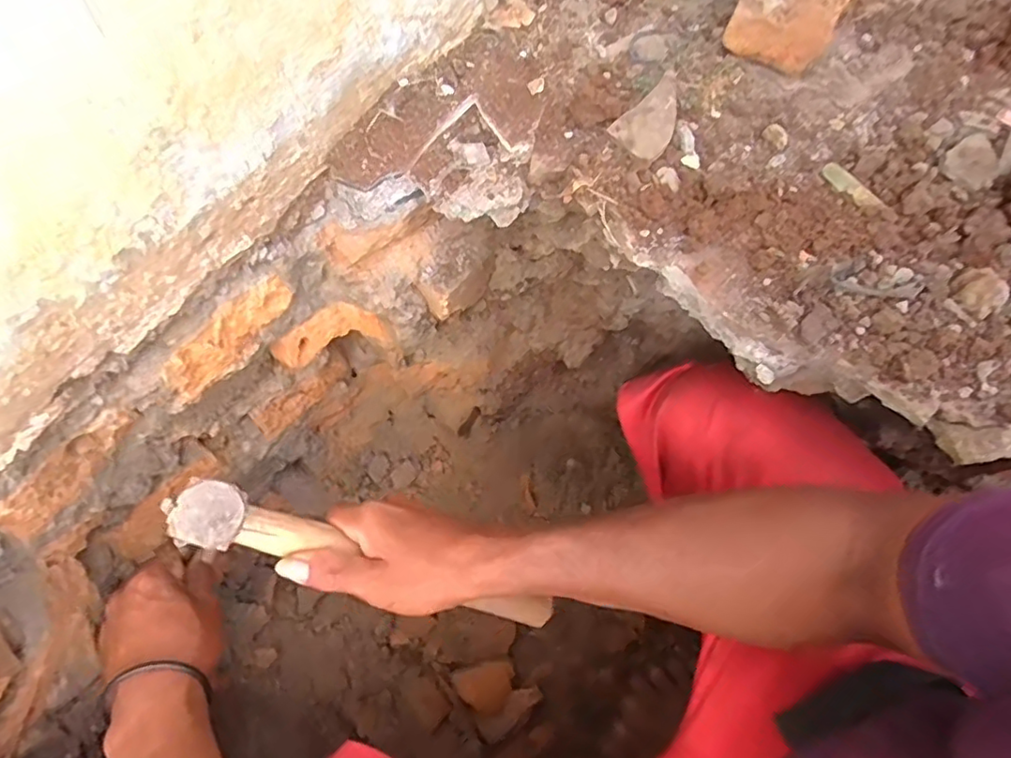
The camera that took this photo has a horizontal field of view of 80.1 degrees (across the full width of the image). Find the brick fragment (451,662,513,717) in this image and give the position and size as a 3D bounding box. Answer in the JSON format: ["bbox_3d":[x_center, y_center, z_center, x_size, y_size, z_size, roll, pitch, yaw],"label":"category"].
[{"bbox_3d":[-0.021,0.336,0.652,0.065,0.019,0.049,-12,67,-3],"label":"brick fragment"}]

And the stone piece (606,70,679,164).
[{"bbox_3d":[0.101,-0.175,0.404,0.054,0.009,0.039,-43,74,5],"label":"stone piece"}]

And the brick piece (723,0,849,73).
[{"bbox_3d":[0.201,-0.260,0.424,0.065,0.052,0.080,27,71,13],"label":"brick piece"}]

